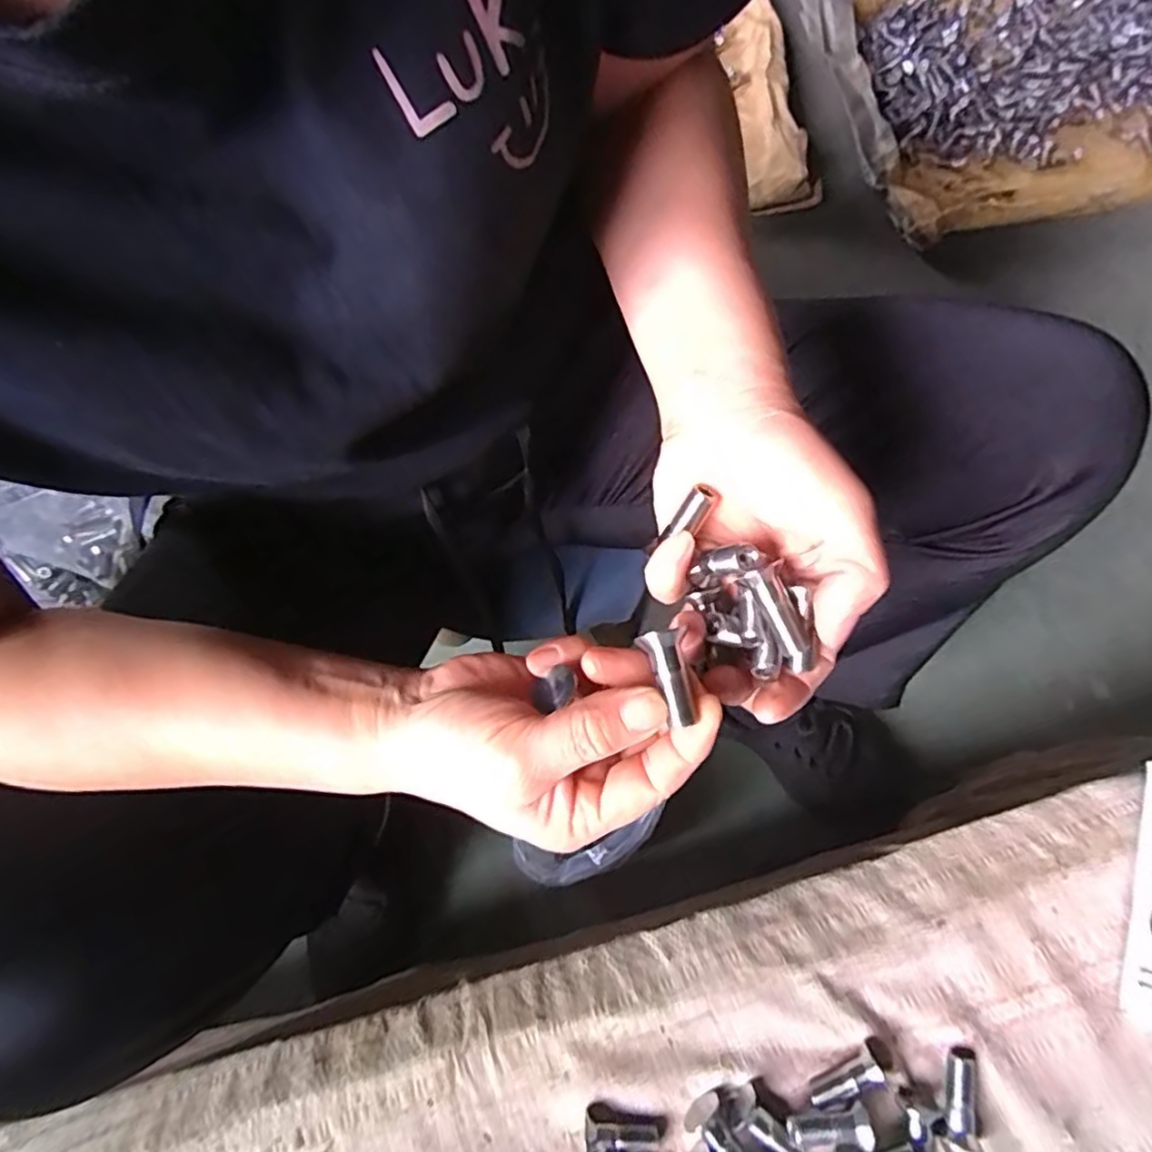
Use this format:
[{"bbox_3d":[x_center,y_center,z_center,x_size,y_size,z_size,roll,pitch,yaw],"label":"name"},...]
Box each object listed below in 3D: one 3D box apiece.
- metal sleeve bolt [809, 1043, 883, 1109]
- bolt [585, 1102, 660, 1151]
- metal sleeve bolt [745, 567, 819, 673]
[{"bbox_3d":[0.127,0.239,0.314,0.036,0.013,0.011,-35,72,5],"label":"metal sleeve bolt"},{"bbox_3d":[0.022,0.259,0.312,0.034,0.015,0.015,-1,69,4],"label":"bolt"},{"bbox_3d":[0.076,0.016,0.250,0.010,0.014,0.040,-26,89,-9],"label":"metal sleeve bolt"}]

